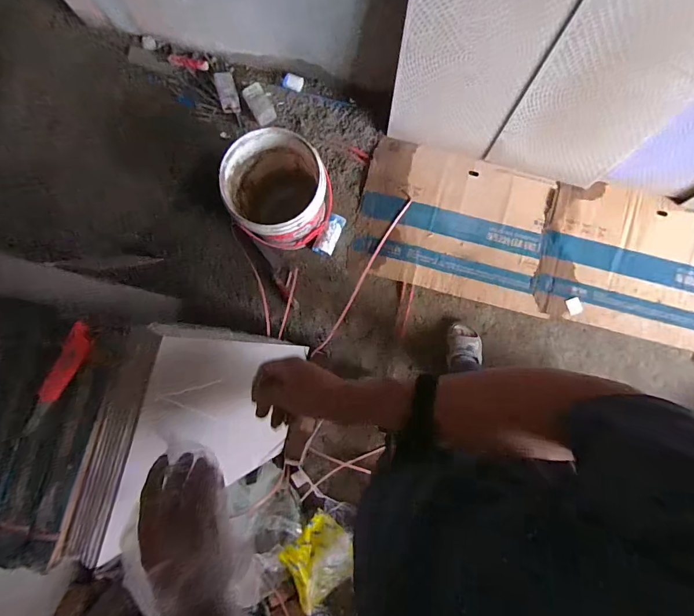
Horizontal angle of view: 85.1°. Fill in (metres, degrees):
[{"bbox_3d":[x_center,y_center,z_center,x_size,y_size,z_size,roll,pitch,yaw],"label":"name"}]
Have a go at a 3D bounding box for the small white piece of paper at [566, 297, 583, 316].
[{"bbox_3d":[0.834,-0.006,1.384,0.054,0.008,0.061,-18,84,3],"label":"small white piece of paper"}]

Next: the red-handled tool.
[{"bbox_3d":[-0.491,0.122,0.648,0.032,0.035,0.197,25,86,4],"label":"red-handled tool"}]

